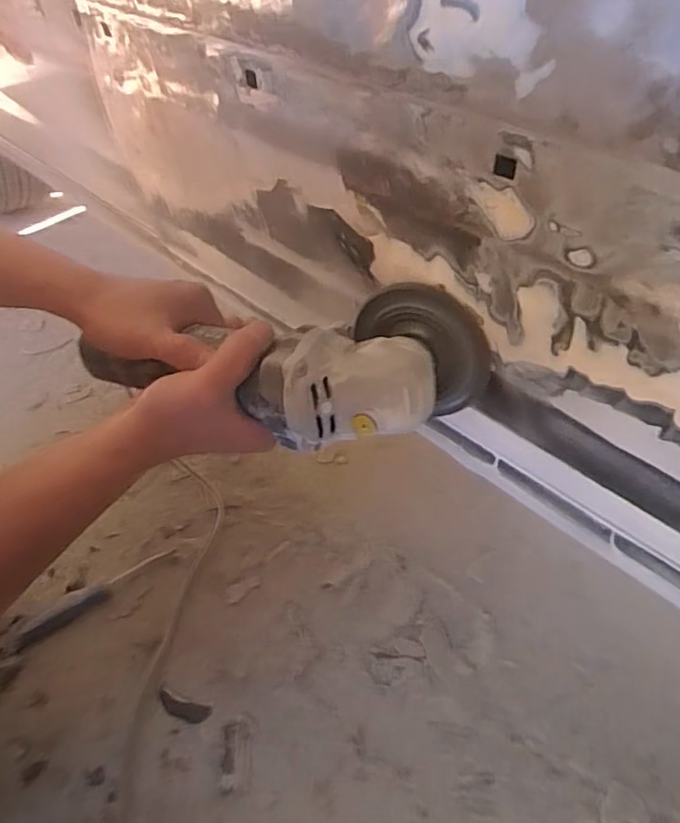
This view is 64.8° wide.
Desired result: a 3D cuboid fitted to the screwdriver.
[{"bbox_3d":[-0.279,0.209,0.613,0.179,0.018,0.021,-31,53,-29],"label":"screwdriver"}]

